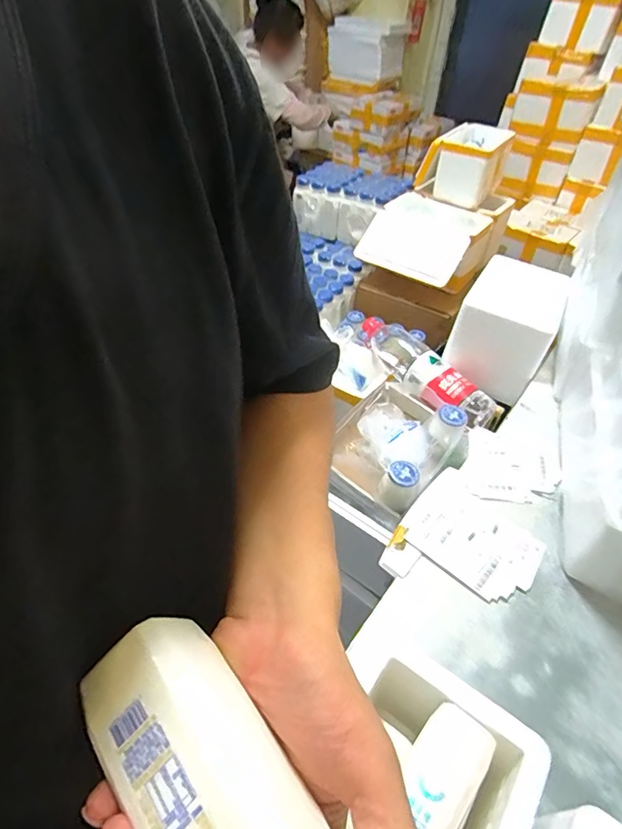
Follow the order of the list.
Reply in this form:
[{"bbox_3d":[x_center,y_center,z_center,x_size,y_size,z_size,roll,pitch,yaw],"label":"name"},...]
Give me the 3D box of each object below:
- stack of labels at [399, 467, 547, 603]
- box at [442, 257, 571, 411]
[{"bbox_3d":[0.226,0.165,0.658,0.176,0.020,0.146,35,53,28],"label":"stack of labels"},{"bbox_3d":[0.414,-0.187,0.981,0.171,0.193,0.258,26,49,22],"label":"box"}]

